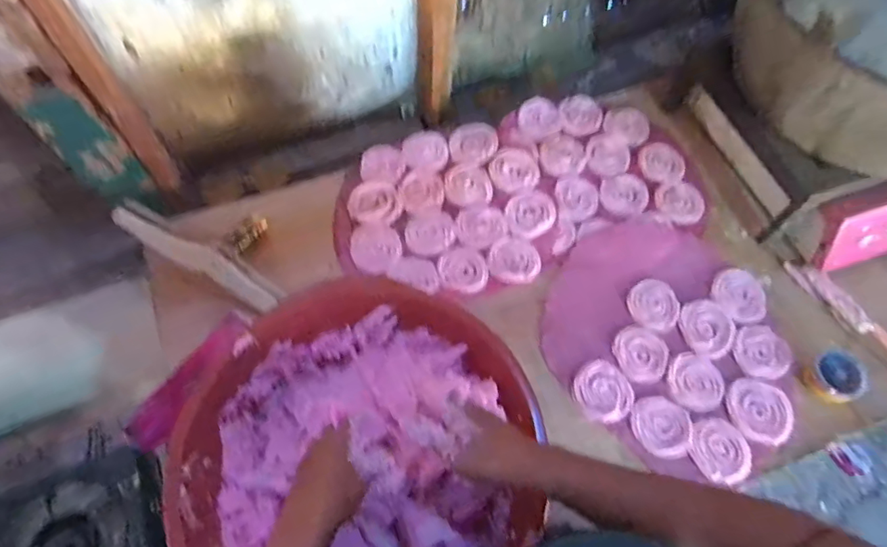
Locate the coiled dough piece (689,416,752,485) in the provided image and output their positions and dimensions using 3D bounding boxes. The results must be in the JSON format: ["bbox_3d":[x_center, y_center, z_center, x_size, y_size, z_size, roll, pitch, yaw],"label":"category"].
[{"bbox_3d":[0.357,0.226,0.659,0.072,0.007,0.079,0,64,-1],"label":"coiled dough piece"}]

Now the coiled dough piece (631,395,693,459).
[{"bbox_3d":[0.286,0.197,0.668,0.070,0.012,0.076,0,64,-1],"label":"coiled dough piece"}]

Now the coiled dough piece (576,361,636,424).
[{"bbox_3d":[0.215,0.158,0.690,0.069,0.011,0.080,-15,65,-8],"label":"coiled dough piece"}]

